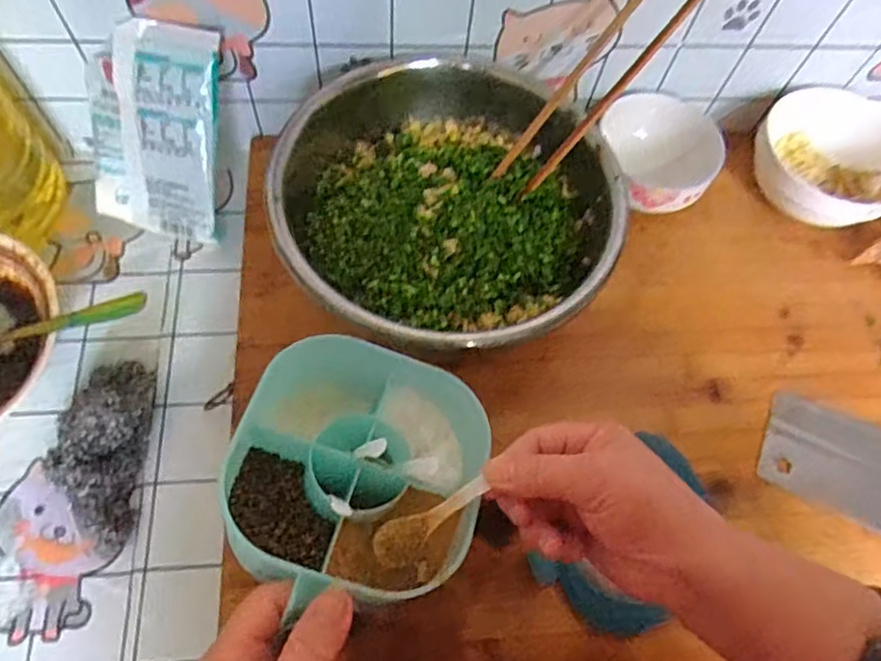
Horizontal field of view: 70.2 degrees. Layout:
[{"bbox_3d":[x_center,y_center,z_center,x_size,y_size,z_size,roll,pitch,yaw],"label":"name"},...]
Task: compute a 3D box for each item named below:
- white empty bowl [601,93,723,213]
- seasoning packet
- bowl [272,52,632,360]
[{"bbox_3d":[0.197,-0.149,0.557,0.095,0.064,0.104,1,65,-2],"label":"white empty bowl"},{"bbox_3d":[-0.228,-0.156,0.494,0.109,0.164,0.022,15,30,4],"label":"seasoning packet"},{"bbox_3d":[0.005,-0.095,0.496,0.245,0.113,0.277,1,66,-5],"label":"bowl"}]

